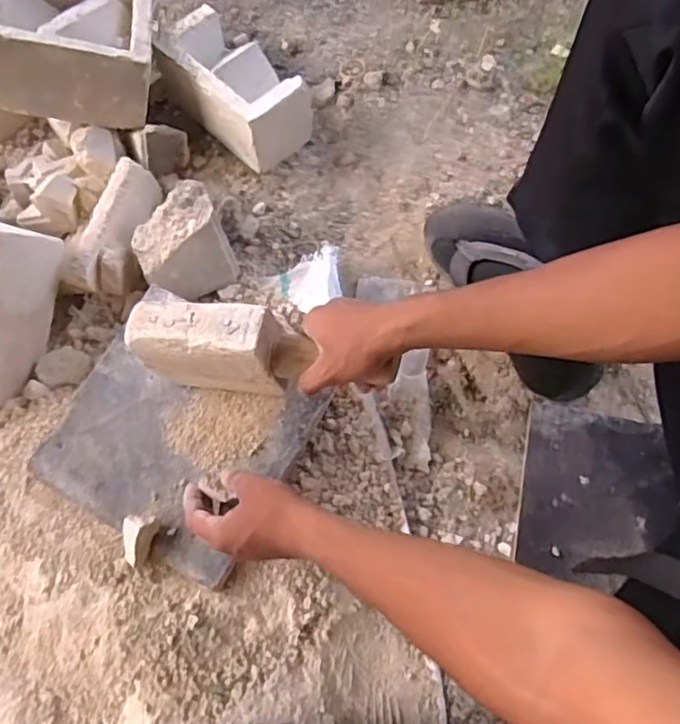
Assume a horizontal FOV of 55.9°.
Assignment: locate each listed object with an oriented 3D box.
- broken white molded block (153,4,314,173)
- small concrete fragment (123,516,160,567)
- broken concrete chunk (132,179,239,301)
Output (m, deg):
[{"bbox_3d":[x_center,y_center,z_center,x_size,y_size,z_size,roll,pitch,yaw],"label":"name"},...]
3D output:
[{"bbox_3d":[-0.143,-0.372,0.854,0.199,0.084,0.099,42,77,16],"label":"broken white molded block"},{"bbox_3d":[-0.193,0.173,0.617,0.031,0.029,0.045,4,70,4],"label":"small concrete fragment"},{"bbox_3d":[-0.188,-0.139,0.771,0.111,0.073,0.105,-1,70,2],"label":"broken concrete chunk"}]

